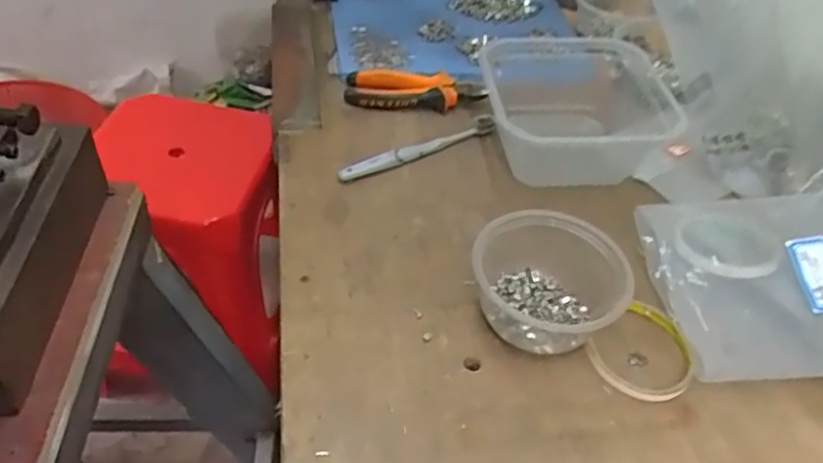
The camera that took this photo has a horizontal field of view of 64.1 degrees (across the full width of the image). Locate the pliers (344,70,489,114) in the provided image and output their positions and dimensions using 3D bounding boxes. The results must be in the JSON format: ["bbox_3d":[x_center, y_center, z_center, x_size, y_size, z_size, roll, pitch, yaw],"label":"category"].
[{"bbox_3d":[0.004,-0.155,0.710,0.147,0.016,0.059,2,45,-6],"label":"pliers"}]

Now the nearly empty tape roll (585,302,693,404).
[{"bbox_3d":[0.177,0.092,0.498,0.081,0.016,0.069,-26,54,-29],"label":"nearly empty tape roll"}]

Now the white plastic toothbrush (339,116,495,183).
[{"bbox_3d":[0.009,-0.084,0.646,0.181,0.011,0.017,-25,51,-23],"label":"white plastic toothbrush"}]

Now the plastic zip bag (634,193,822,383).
[{"bbox_3d":[0.306,0.038,0.541,0.212,0.020,0.163,-4,58,-6],"label":"plastic zip bag"}]

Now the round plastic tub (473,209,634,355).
[{"bbox_3d":[0.099,0.036,0.502,0.110,0.073,0.122,-2,44,-10],"label":"round plastic tub"}]

